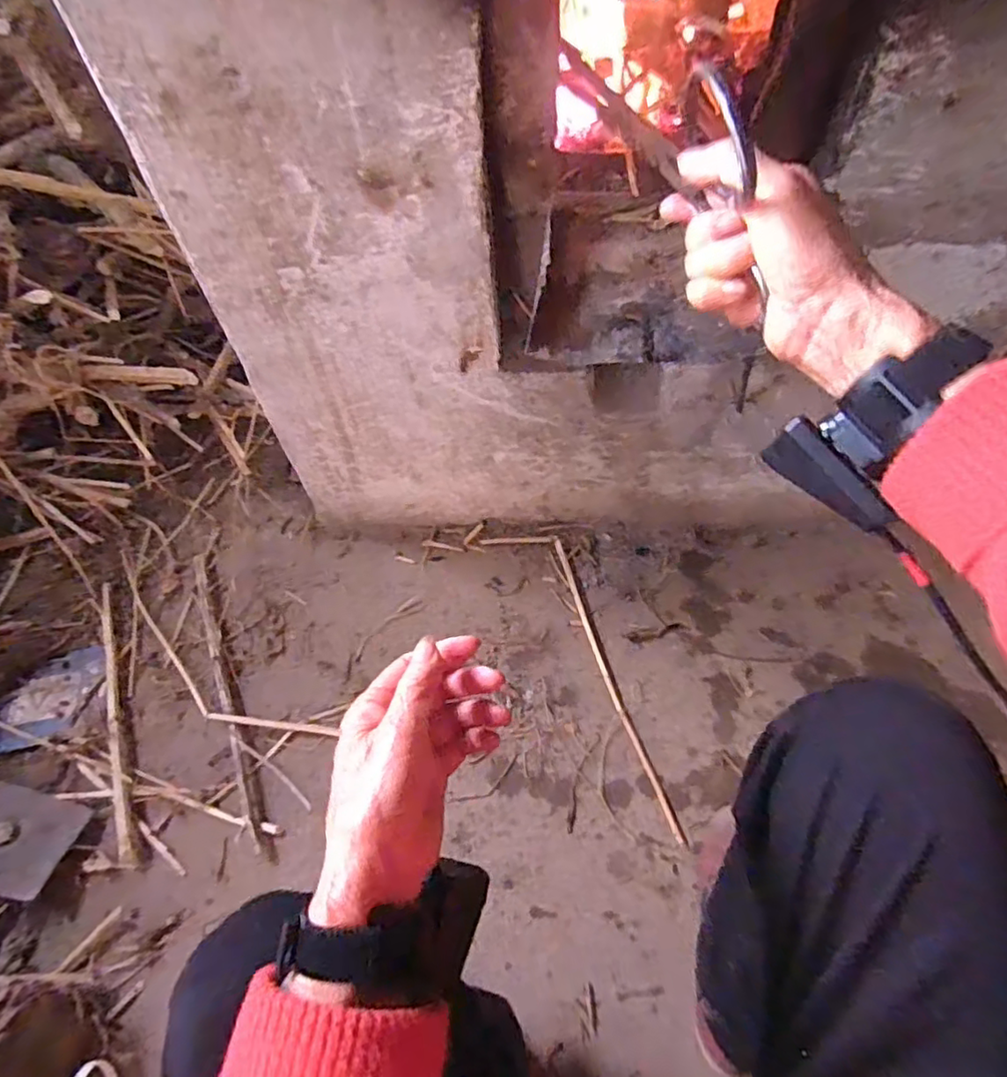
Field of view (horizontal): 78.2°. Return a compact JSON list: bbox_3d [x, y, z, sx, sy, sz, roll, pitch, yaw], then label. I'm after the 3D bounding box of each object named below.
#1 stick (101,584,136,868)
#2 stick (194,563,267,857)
[{"bbox_3d":[-0.506,0.219,0.802,0.023,0.013,0.391,-21,61,-11],"label":"stick"},{"bbox_3d":[-0.367,0.192,0.807,0.020,0.018,0.424,-21,61,-11],"label":"stick"}]

